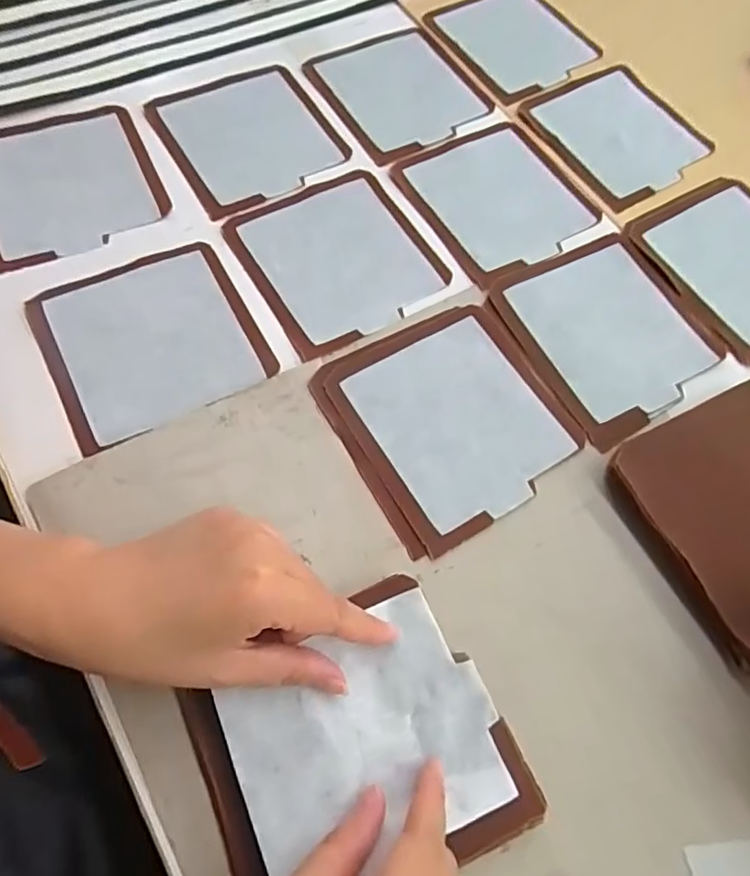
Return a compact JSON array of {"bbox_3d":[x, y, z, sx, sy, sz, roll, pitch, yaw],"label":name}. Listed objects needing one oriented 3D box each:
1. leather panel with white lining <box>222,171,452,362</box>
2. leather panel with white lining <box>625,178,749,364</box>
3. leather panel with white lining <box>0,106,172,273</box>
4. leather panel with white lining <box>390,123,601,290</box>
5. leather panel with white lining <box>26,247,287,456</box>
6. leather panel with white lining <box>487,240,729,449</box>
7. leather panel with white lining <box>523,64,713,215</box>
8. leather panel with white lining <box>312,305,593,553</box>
[{"bbox_3d":[-0.025,-0.131,0.415,0.124,0.005,0.129,-28,72,-15],"label":"leather panel with white lining"},{"bbox_3d":[0.278,-0.134,0.439,0.122,0.005,0.136,-27,71,-15],"label":"leather panel with white lining"},{"bbox_3d":[-0.229,-0.187,0.424,0.128,0.009,0.128,-22,72,-16],"label":"leather panel with white lining"},{"bbox_3d":[0.094,-0.189,0.446,0.113,0.008,0.129,-26,71,-15],"label":"leather panel with white lining"},{"bbox_3d":[-0.145,-0.064,0.377,0.127,0.010,0.124,-26,71,-15],"label":"leather panel with white lining"},{"bbox_3d":[0.164,-0.076,0.404,0.122,0.005,0.139,-25,70,-13],"label":"leather panel with white lining"},{"bbox_3d":[0.204,-0.259,0.483,0.122,0.009,0.129,-31,72,-16],"label":"leather panel with white lining"},{"bbox_3d":[0.048,-0.014,0.365,0.135,0.004,0.136,-28,71,-14],"label":"leather panel with white lining"}]

